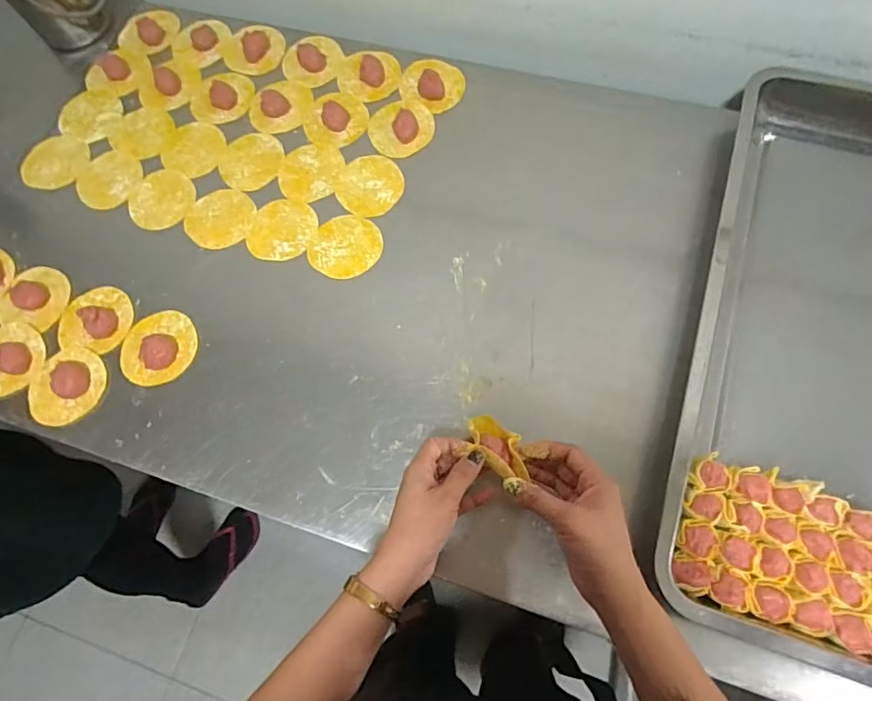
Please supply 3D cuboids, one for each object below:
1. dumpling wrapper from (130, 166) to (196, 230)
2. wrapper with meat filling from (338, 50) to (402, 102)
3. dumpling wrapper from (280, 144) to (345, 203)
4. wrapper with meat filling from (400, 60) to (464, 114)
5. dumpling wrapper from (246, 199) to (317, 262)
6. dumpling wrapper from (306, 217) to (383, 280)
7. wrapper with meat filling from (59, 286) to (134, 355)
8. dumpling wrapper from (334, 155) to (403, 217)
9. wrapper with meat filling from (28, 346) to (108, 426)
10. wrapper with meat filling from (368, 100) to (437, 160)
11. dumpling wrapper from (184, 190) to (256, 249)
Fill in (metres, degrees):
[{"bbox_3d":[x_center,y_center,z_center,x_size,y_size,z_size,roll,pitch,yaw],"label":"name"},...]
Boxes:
[{"bbox_3d":[-0.338,-0.186,0.635,0.078,0.004,0.082,0,70,0],"label":"dumpling wrapper"},{"bbox_3d":[-0.088,-0.363,0.675,0.081,0.022,0.079,-1,71,2],"label":"wrapper with meat filling"},{"bbox_3d":[-0.155,-0.220,0.634,0.074,0.004,0.086,14,72,7],"label":"dumpling wrapper"},{"bbox_3d":[-0.005,-0.348,0.659,0.084,0.018,0.072,27,74,11],"label":"wrapper with meat filling"},{"bbox_3d":[-0.182,-0.143,0.609,0.078,0.004,0.081,-1,71,2],"label":"dumpling wrapper"},{"bbox_3d":[-0.104,-0.121,0.595,0.079,0.004,0.081,-1,71,2],"label":"dumpling wrapper"},{"bbox_3d":[-0.381,-0.038,0.569,0.077,0.022,0.079,-1,71,2],"label":"wrapper with meat filling"},{"bbox_3d":[-0.078,-0.200,0.623,0.079,0.004,0.085,-1,71,2],"label":"dumpling wrapper"},{"bbox_3d":[-0.395,0.038,0.551,0.071,0.016,0.084,12,72,7],"label":"wrapper with meat filling"},{"bbox_3d":[-0.043,-0.282,0.643,0.080,0.013,0.083,-11,71,-1],"label":"wrapper with meat filling"},{"bbox_3d":[-0.260,-0.159,0.621,0.081,0.004,0.081,-1,71,2],"label":"dumpling wrapper"}]

